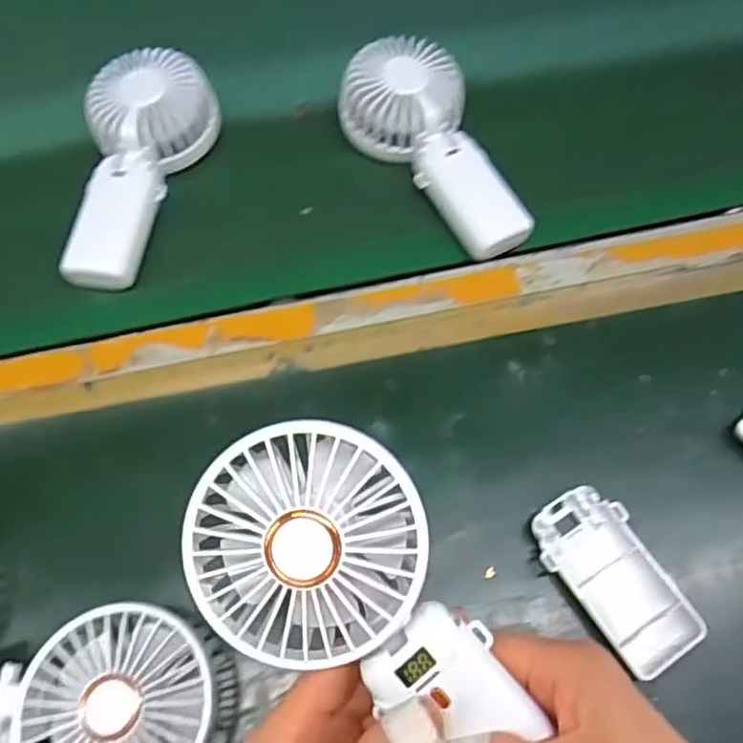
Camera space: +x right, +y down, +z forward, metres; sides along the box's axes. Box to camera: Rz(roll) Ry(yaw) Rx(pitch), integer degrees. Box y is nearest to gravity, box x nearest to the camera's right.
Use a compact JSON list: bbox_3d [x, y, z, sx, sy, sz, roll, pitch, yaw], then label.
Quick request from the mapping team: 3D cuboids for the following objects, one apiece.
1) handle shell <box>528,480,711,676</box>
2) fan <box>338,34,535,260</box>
[{"bbox_3d":[0.127,0.110,0.356,0.052,0.017,0.094,-25,66,-13],"label":"handle shell"},{"bbox_3d":[0.050,-0.159,0.466,0.080,0.041,0.172,-32,67,-16],"label":"fan"}]

